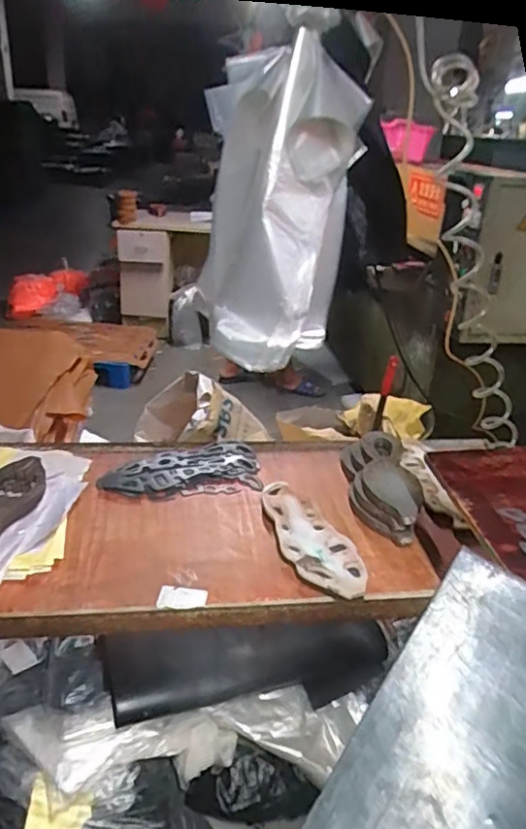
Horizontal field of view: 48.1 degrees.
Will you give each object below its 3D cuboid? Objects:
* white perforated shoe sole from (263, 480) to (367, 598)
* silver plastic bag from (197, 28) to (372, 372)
[{"bbox_3d":[0.075,0.212,1.024,0.119,0.035,0.311,-12,30,-28],"label":"white perforated shoe sole"},{"bbox_3d":[0.022,-0.301,0.904,0.229,0.417,0.151,3,26,0],"label":"silver plastic bag"}]

